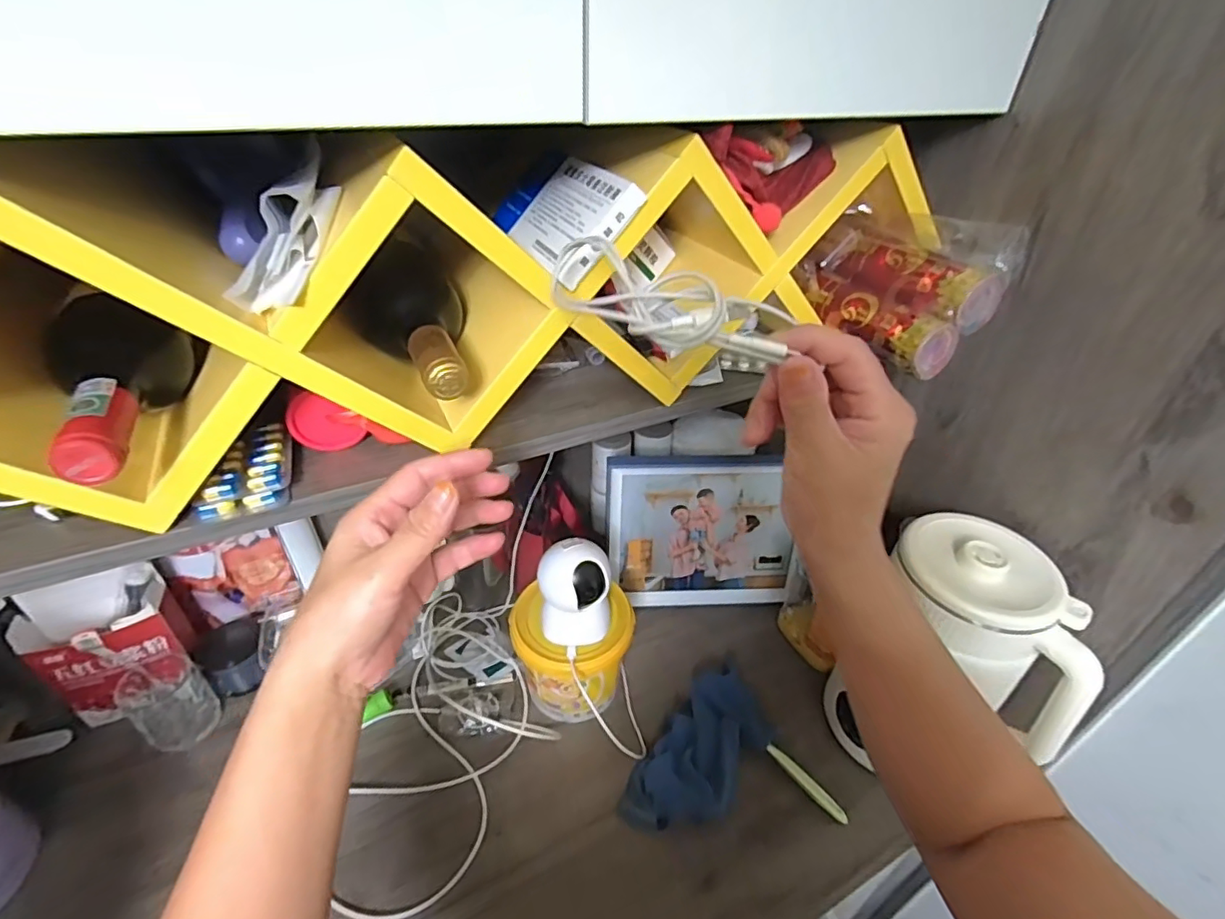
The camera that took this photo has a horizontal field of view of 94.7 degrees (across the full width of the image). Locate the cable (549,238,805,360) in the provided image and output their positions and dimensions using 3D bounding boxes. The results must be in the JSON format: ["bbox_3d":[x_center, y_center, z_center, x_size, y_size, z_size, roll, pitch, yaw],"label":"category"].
[{"bbox_3d":[0.021,-0.081,0.285,0.138,0.032,0.032,29,44,32],"label":"cable"}]

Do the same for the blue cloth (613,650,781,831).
[{"bbox_3d":[0.102,0.309,0.611,0.099,0.038,0.204,25,42,27],"label":"blue cloth"}]

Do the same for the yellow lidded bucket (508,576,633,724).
[{"bbox_3d":[-0.048,0.221,0.652,0.121,0.129,0.113,2,37,-1],"label":"yellow lidded bucket"}]

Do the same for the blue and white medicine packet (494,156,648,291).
[{"bbox_3d":[-0.035,-0.180,0.410,0.013,0.074,0.139,30,16,-45],"label":"blue and white medicine packet"}]

